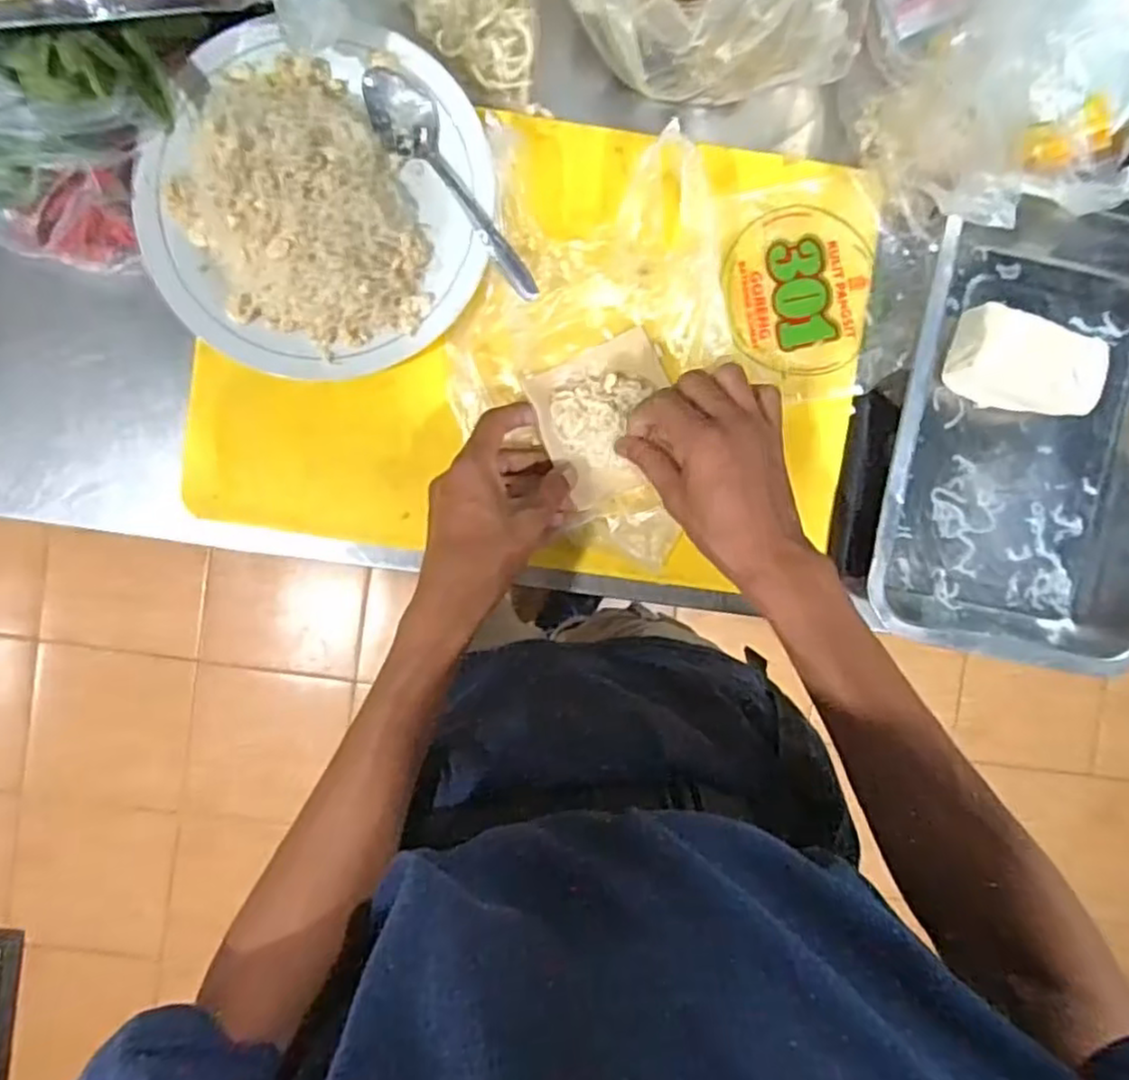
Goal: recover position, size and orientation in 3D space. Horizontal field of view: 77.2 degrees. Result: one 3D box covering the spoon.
[{"bbox_3d":[-0.073,-0.222,0.447,0.035,0.019,0.167,-32,95,0],"label":"spoon"}]

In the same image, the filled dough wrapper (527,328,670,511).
[{"bbox_3d":[0.032,-0.080,0.472,0.091,0.018,0.095,-25,95,-1],"label":"filled dough wrapper"}]

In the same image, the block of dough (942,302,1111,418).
[{"bbox_3d":[0.304,-0.117,0.478,0.109,0.047,0.052,20,93,-4],"label":"block of dough"}]

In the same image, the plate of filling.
[{"bbox_3d":[-0.153,-0.212,0.435,0.209,0.045,0.214,0,94,-3],"label":"plate of filling"}]

